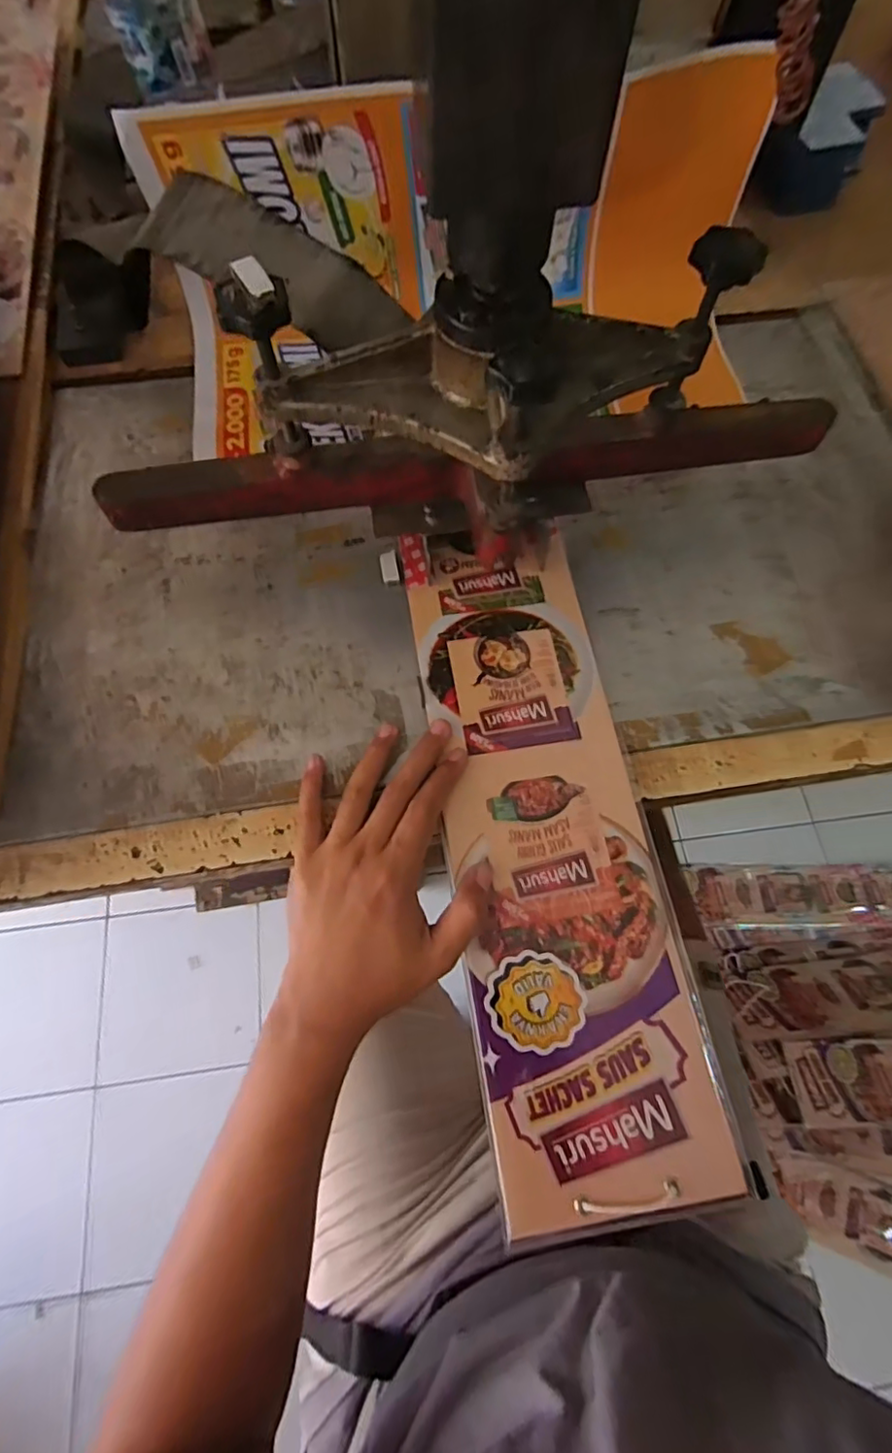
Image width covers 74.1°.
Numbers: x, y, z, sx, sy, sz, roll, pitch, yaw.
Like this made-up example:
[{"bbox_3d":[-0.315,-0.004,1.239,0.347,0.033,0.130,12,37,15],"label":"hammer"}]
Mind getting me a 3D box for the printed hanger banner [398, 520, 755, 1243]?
[{"bbox_3d":[0.062,0.055,0.378,0.125,0.005,0.426,-8,69,-3],"label":"printed hanger banner"}]

